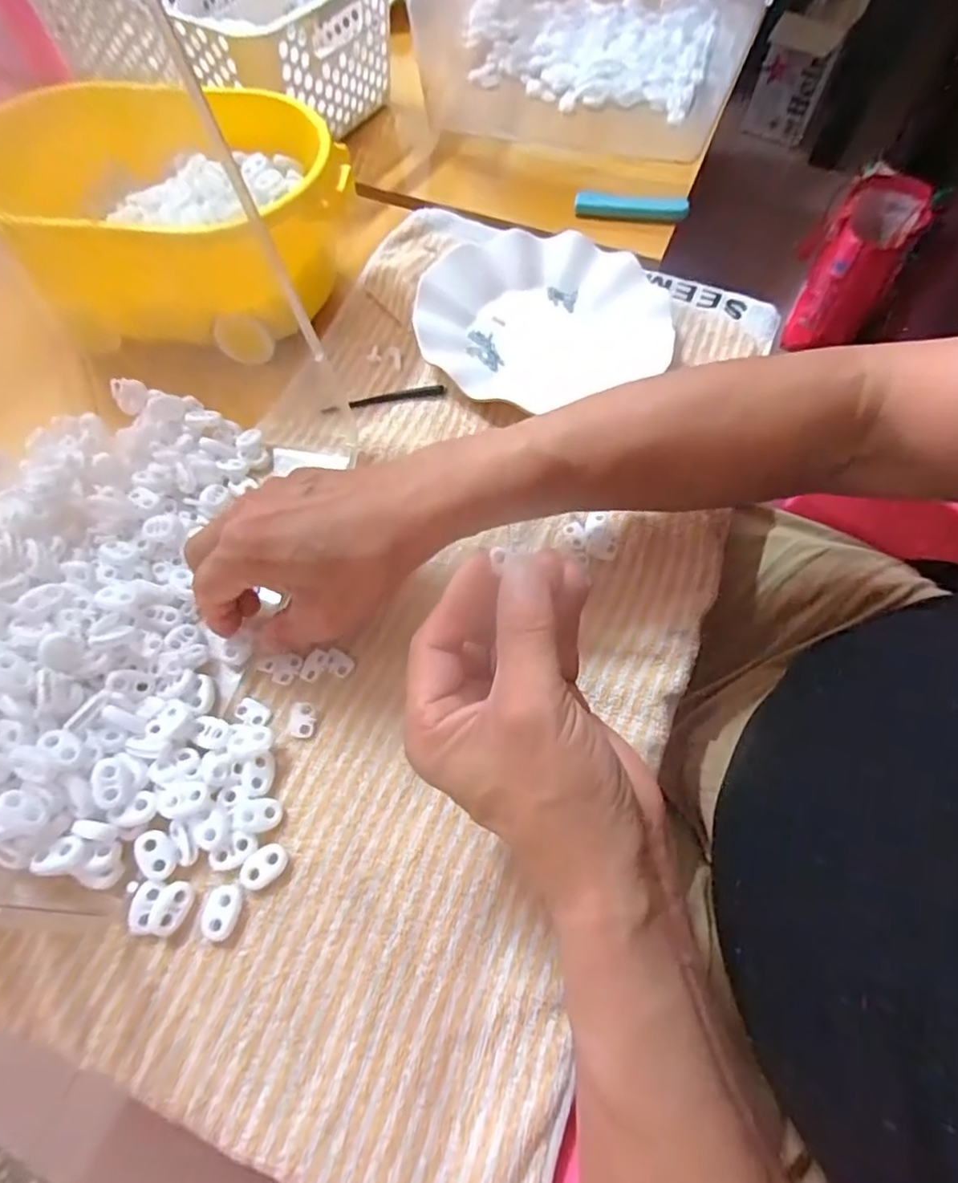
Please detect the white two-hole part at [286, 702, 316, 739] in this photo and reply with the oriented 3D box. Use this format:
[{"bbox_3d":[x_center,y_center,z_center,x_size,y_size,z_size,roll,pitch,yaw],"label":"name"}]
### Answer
[{"bbox_3d":[-0.093,0.068,0.323,0.014,0.004,0.018,8,62,3],"label":"white two-hole part"}]

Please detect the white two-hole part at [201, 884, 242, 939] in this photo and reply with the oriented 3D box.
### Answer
[{"bbox_3d":[-0.118,0.147,0.280,0.015,0.004,0.022,8,62,3],"label":"white two-hole part"}]

